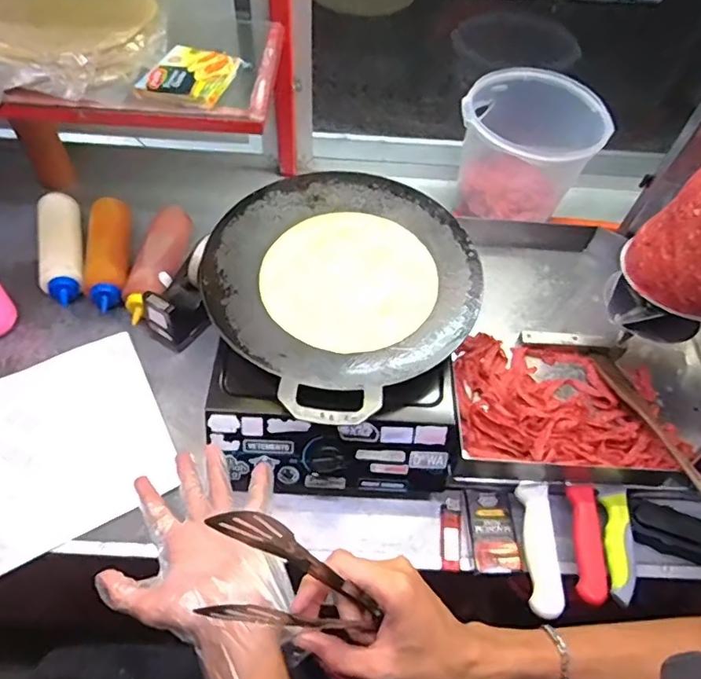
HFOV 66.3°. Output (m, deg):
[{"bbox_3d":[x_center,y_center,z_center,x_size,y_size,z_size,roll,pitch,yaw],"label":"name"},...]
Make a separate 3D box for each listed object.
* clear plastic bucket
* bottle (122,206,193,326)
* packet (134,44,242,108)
[{"bbox_3d":[0.269,-0.293,0.824,0.198,0.162,0.201,1,56,-1],"label":"clear plastic bucket"},{"bbox_3d":[-0.281,-0.114,0.785,0.058,0.061,0.182,11,56,5],"label":"bottle"},{"bbox_3d":[-0.193,-0.319,0.647,0.092,0.018,0.098,13,57,7],"label":"packet"}]

